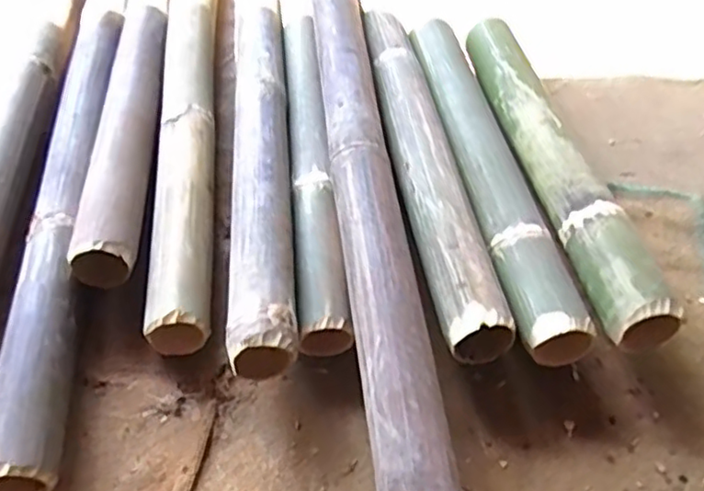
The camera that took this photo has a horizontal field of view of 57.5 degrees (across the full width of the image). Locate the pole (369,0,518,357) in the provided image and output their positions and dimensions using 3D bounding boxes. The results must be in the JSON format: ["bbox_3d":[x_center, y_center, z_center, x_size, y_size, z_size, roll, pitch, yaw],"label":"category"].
[{"bbox_3d":[0.077,-0.111,0.752,0.069,0.061,0.532,-9,52,-4],"label":"pole"}]

